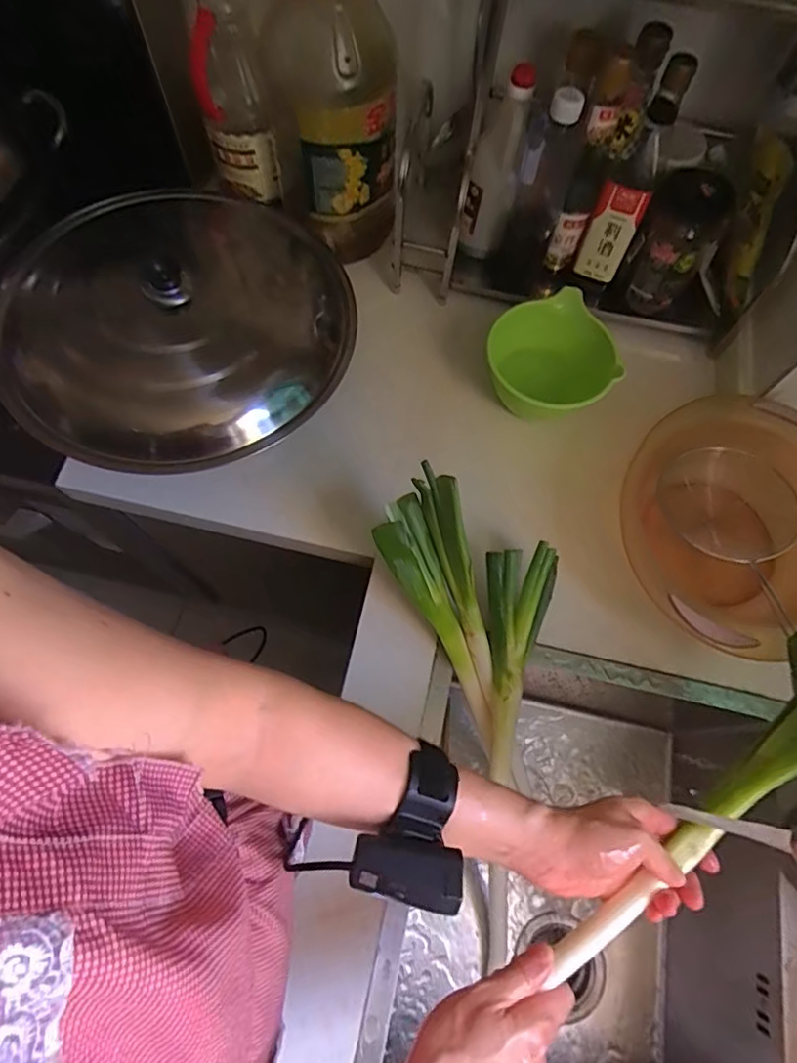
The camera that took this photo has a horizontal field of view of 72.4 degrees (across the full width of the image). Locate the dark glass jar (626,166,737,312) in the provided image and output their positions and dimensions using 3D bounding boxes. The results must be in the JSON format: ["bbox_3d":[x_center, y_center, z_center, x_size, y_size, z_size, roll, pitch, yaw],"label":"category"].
[{"bbox_3d":[0.339,-0.358,0.672,0.084,0.132,0.084,1,69,-2],"label":"dark glass jar"}]

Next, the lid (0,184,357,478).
[{"bbox_3d":[-0.236,-0.237,0.629,0.381,0.092,0.350,1,69,-2],"label":"lid"}]

